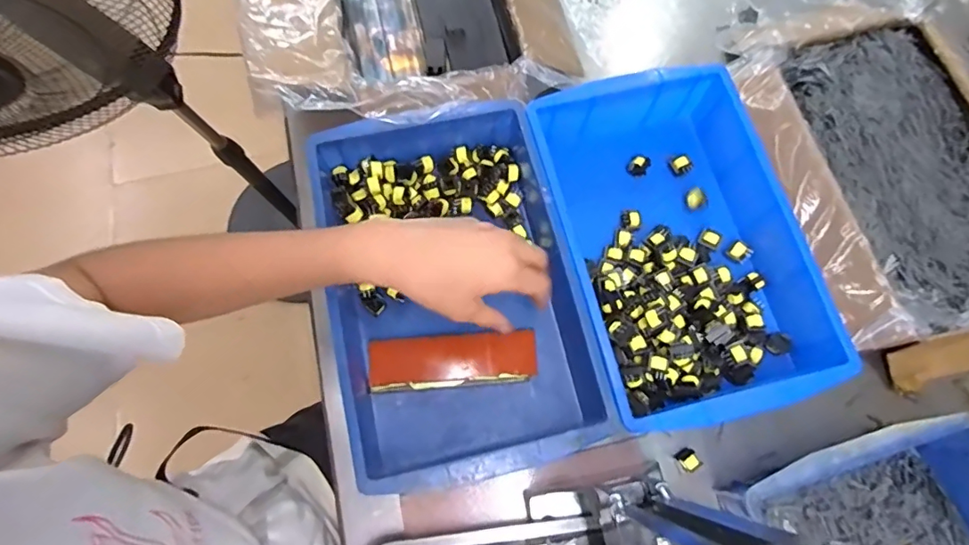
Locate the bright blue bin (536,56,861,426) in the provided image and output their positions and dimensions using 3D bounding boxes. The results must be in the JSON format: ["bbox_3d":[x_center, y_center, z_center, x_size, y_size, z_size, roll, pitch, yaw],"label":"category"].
[{"bbox_3d":[0.214,-0.035,0.560,0.264,0.098,0.372,-14,74,-4],"label":"bright blue bin"}]

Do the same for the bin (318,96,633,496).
[{"bbox_3d":[-0.033,0.016,0.540,0.255,0.094,0.374,-15,74,-4],"label":"bin"}]

